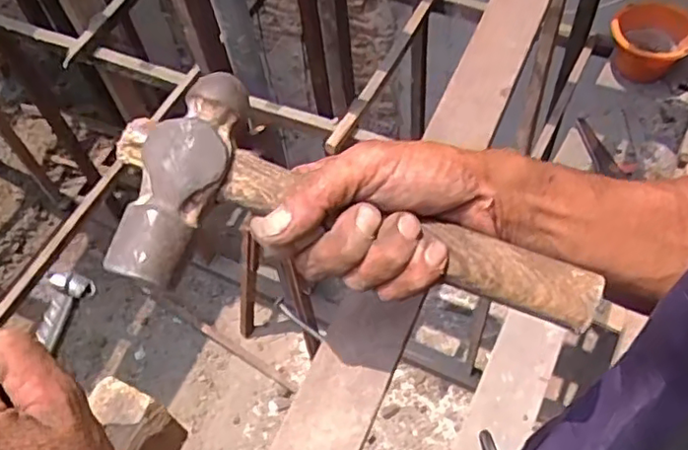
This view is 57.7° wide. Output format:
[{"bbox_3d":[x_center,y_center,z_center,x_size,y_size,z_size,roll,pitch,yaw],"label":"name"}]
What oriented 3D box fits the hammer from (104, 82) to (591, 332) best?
[{"bbox_3d":[0.006,-0.001,0.315,0.248,0.033,0.107,15,59,1],"label":"hammer"}]

